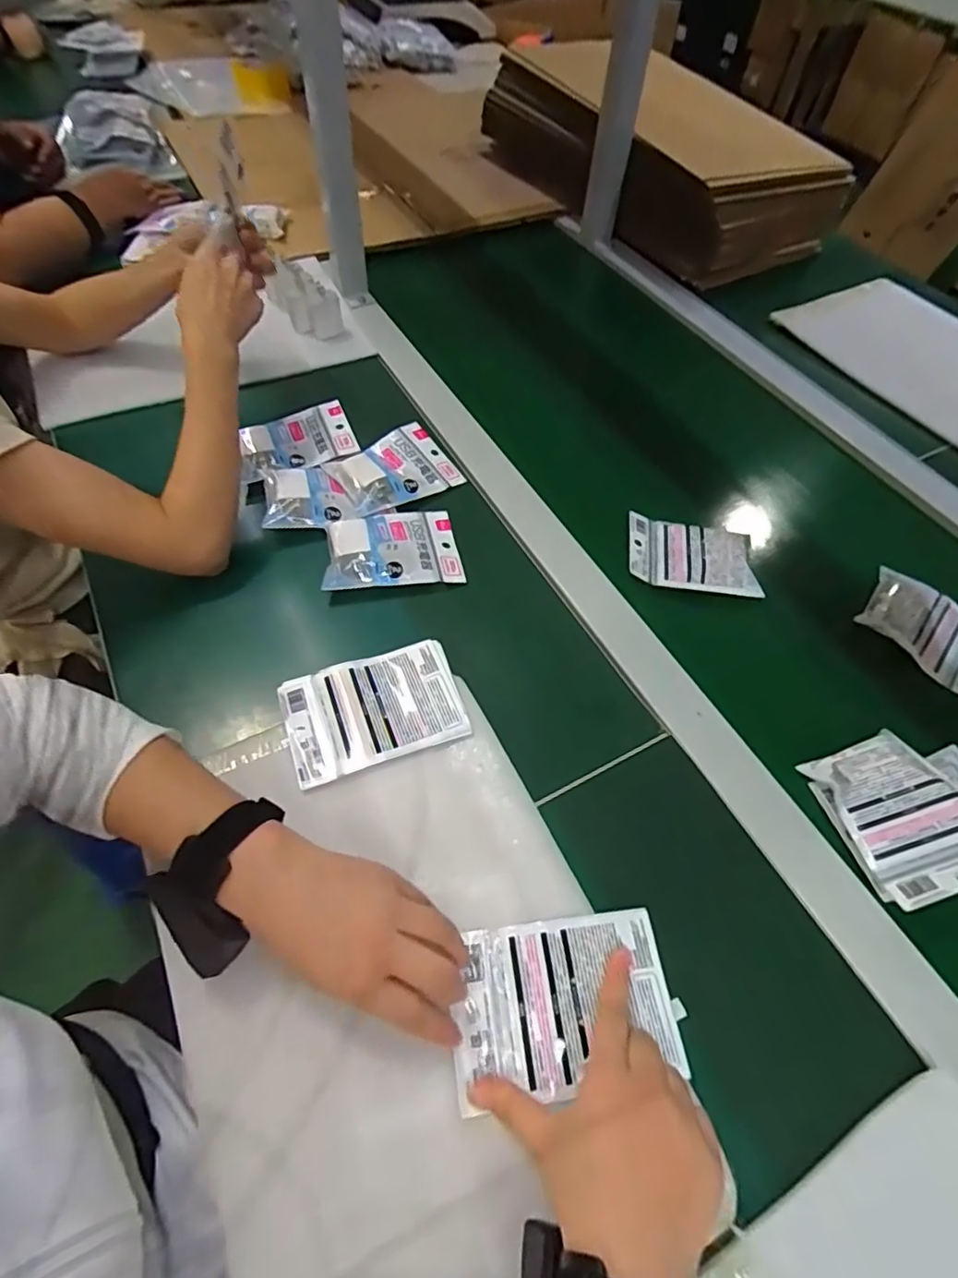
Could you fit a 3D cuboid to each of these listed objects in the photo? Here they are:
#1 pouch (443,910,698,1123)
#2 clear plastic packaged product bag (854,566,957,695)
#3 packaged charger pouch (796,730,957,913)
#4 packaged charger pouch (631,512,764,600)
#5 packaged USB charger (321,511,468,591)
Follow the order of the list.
[{"bbox_3d":[0.055,0.235,0.389,0.144,0.006,0.092,-6,55,-9],"label":"pouch"},{"bbox_3d":[0.447,-0.006,0.587,0.131,0.013,0.086,38,72,5],"label":"clear plastic packaged product bag"},{"bbox_3d":[0.330,0.132,0.458,0.094,0.017,0.122,-23,51,3],"label":"packaged charger pouch"},{"bbox_3d":[0.221,-0.090,0.615,0.130,0.020,0.091,9,56,4],"label":"packaged charger pouch"},{"bbox_3d":[-0.085,-0.093,0.598,0.131,0.025,0.094,-5,56,-5],"label":"packaged USB charger"}]

